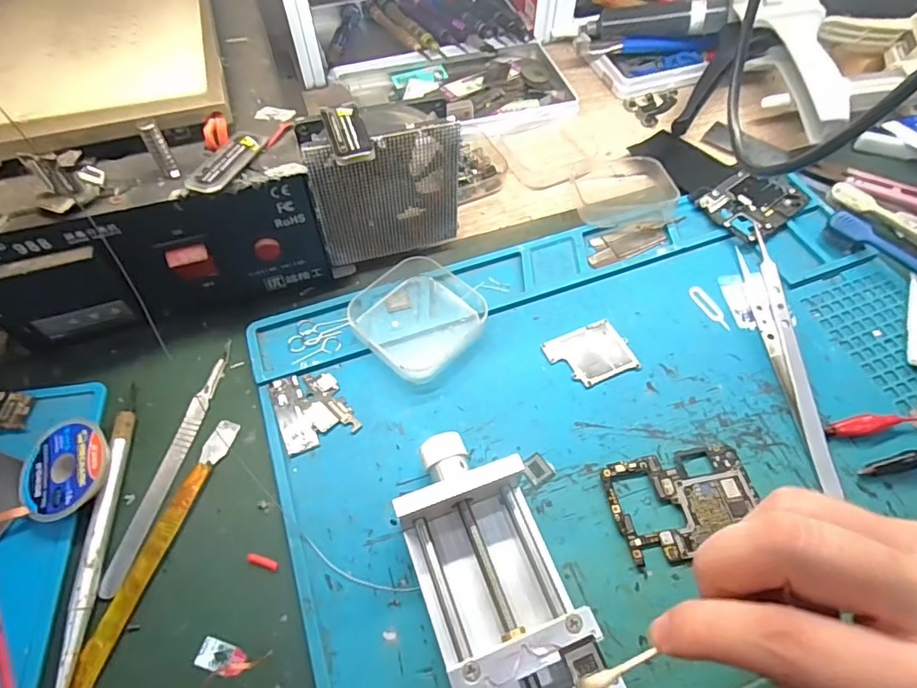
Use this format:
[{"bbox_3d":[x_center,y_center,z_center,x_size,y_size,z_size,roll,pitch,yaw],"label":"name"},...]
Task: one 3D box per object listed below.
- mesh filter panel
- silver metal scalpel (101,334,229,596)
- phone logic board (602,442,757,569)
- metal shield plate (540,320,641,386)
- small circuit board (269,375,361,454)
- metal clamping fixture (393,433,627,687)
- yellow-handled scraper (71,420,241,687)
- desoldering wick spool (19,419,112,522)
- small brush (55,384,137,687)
[{"bbox_3d":[-0.037,-0.079,0.286,0.080,0.084,0.010,-18,61,-11],"label":"mesh filter panel"},{"bbox_3d":[-0.140,0.054,0.253,0.010,0.004,0.127,9,60,5],"label":"silver metal scalpel"},{"bbox_3d":[0.106,0.074,0.241,0.069,0.005,0.046,-9,60,-6],"label":"phone logic board"},{"bbox_3d":[0.073,0.005,0.283,0.044,0.004,0.034,-18,61,-11],"label":"metal shield plate"},{"bbox_3d":[-0.075,0.032,0.265,0.036,0.004,0.043,-21,62,-12],"label":"small circuit board"},{"bbox_3d":[0.018,0.101,0.206,0.057,0.034,0.136,-19,61,-11],"label":"metal clamping fixture"},{"bbox_3d":[-0.135,0.089,0.232,0.012,0.005,0.120,15,60,8],"label":"yellow-handled scraper"},{"bbox_3d":[-0.183,0.059,0.238,0.039,0.019,0.042,0,59,0],"label":"desoldering wick spool"},{"bbox_3d":[-0.162,0.083,0.232,0.009,0.008,0.141,-7,60,-5],"label":"small brush"}]

